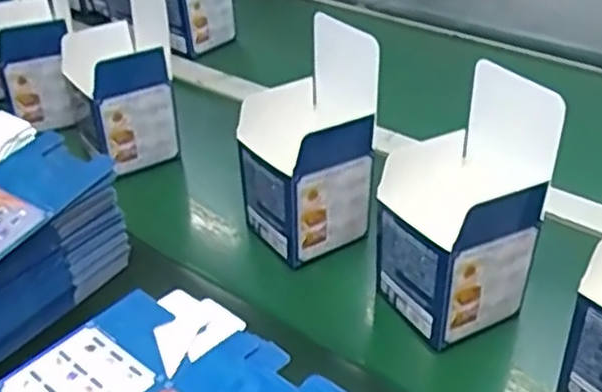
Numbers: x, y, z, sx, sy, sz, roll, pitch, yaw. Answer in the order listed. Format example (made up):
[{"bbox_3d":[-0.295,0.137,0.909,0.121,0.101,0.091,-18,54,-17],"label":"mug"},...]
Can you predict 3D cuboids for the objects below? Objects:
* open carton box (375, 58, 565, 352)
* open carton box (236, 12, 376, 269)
[{"bbox_3d":[0.110,0.007,0.515,0.099,0.172,0.094,-22,39,-20],"label":"open carton box"},{"bbox_3d":[0.004,-0.043,0.592,0.099,0.172,0.095,-26,40,-24],"label":"open carton box"}]

